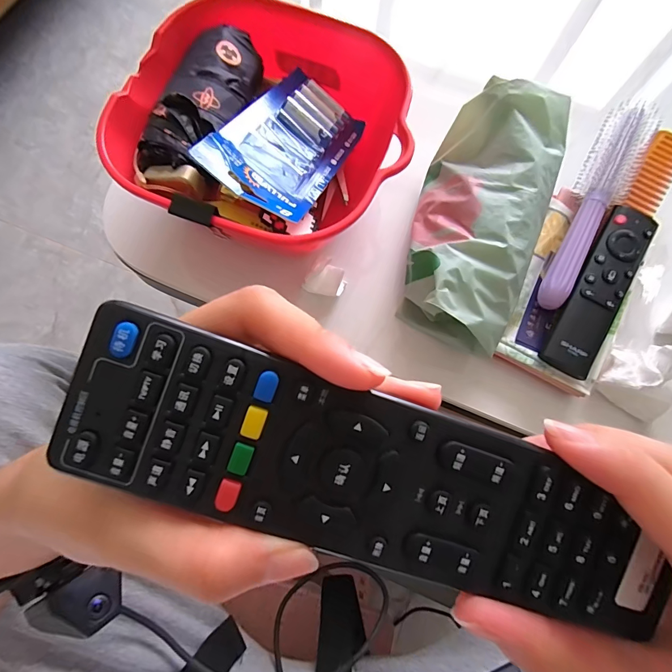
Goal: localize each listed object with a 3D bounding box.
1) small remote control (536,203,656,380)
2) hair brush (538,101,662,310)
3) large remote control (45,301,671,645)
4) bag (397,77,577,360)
[{"bbox_3d":[0.221,-0.040,0.314,0.039,0.019,0.155,30,75,7],"label":"small remote control"},{"bbox_3d":[0.226,-0.119,0.327,0.049,0.029,0.212,30,75,6],"label":"hair brush"},{"bbox_3d":[0.014,0.040,0.099,0.164,0.013,0.042,22,74,-6],"label":"large remote control"},{"bbox_3d":[0.118,-0.099,0.318,0.094,0.075,0.213,20,74,4],"label":"bag"}]

